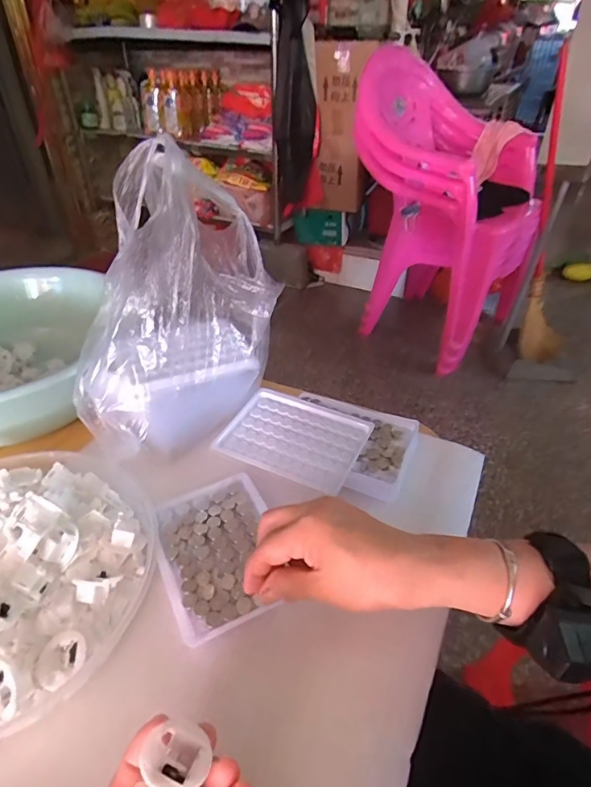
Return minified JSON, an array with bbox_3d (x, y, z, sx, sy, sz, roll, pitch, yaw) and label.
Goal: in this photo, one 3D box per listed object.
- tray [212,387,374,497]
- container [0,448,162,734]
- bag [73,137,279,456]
[{"bbox_3d":[-0.004,0.041,0.459,0.133,0.010,0.099,19,42,22],"label":"tray"},{"bbox_3d":[-0.224,0.129,0.343,0.213,0.034,0.216,0,38,0],"label":"container"},{"bbox_3d":[-0.117,-0.079,0.428,0.174,0.231,0.123,-18,41,-21],"label":"bag"}]

